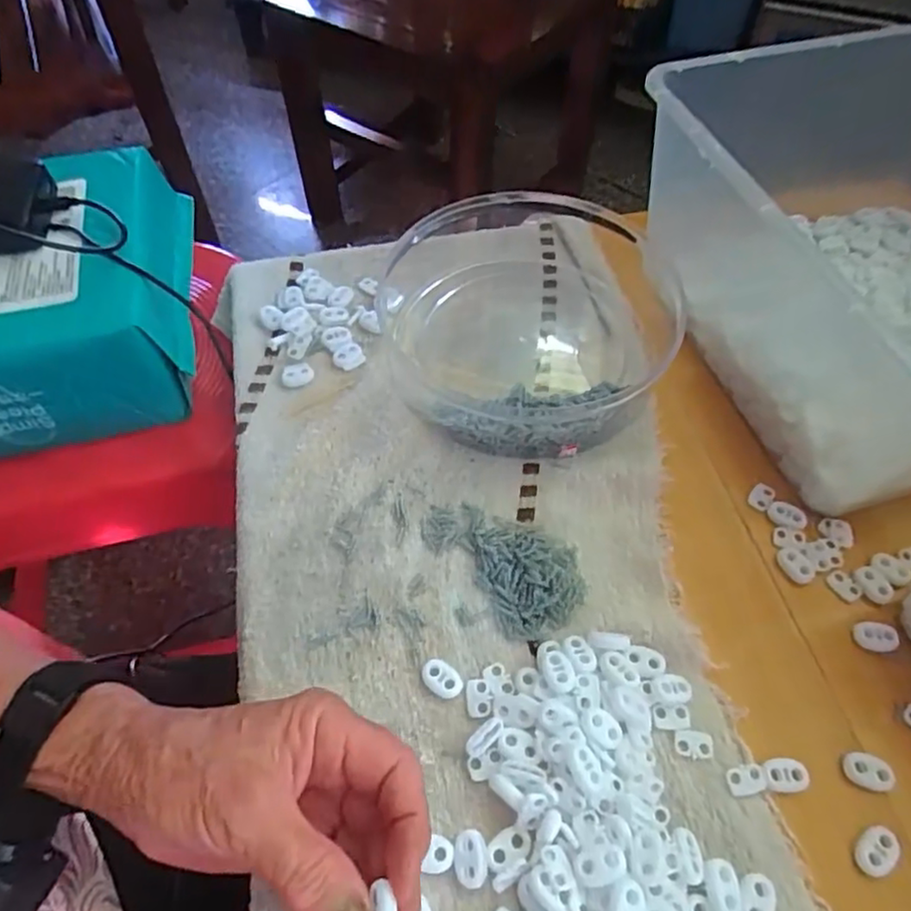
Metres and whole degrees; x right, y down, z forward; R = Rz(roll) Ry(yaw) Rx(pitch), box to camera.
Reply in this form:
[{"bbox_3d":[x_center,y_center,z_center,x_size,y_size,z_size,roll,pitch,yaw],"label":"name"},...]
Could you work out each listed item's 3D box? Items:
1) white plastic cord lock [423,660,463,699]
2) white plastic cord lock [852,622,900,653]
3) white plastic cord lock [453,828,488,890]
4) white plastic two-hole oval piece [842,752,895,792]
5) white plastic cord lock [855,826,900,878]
[{"bbox_3d":[-0.007,0.117,0.336,0.022,0.007,0.016,39,66,21],"label":"white plastic cord lock"},{"bbox_3d":[0.232,0.100,0.354,0.022,0.004,0.015,-2,71,17],"label":"white plastic cord lock"},{"bbox_3d":[0.007,0.182,0.290,0.015,0.004,0.023,-12,62,12],"label":"white plastic cord lock"},{"bbox_3d":[0.204,0.157,0.319,0.021,0.010,0.016,7,58,4],"label":"white plastic two-hole oval piece"},{"bbox_3d":[0.195,0.182,0.296,0.023,0.005,0.015,-38,66,-21],"label":"white plastic cord lock"}]

